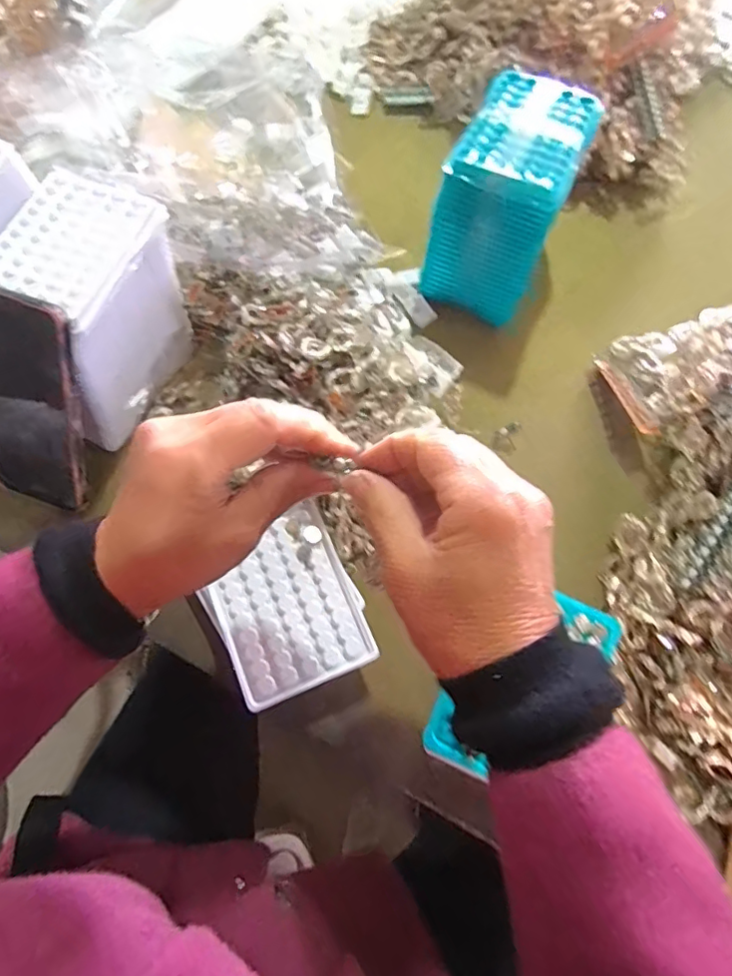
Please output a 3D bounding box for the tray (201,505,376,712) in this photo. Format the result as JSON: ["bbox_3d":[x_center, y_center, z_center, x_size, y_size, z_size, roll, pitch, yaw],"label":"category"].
[{"bbox_3d":[-0.057,0.084,0.401,0.093,0.006,0.117,-23,70,-11],"label":"tray"}]

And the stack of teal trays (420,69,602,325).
[{"bbox_3d":[0.124,-0.254,0.501,0.096,0.123,0.149,24,69,7],"label":"stack of teal trays"}]

